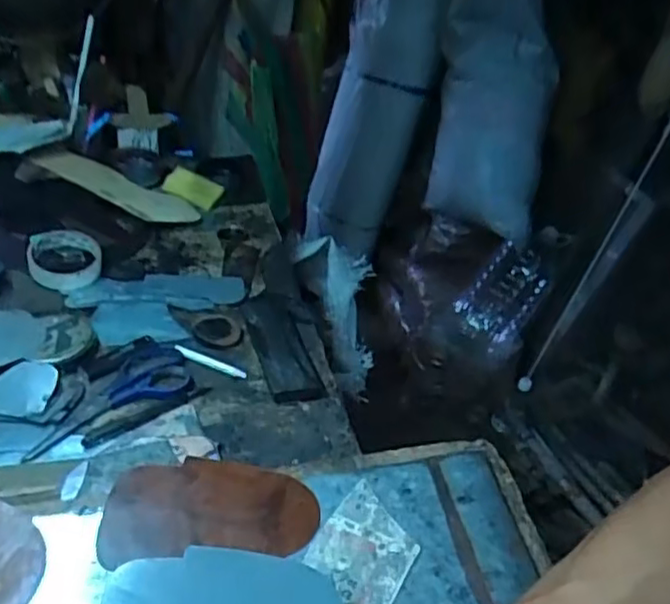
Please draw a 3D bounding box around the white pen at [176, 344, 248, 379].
[{"bbox_3d":[-0.133,0.061,0.683,0.087,0.004,0.012,20,37,18],"label":"white pen"}]

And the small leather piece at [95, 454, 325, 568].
[{"bbox_3d":[-0.099,0.163,0.517,0.163,0.007,0.091,-2,39,-7],"label":"small leather piece"}]

